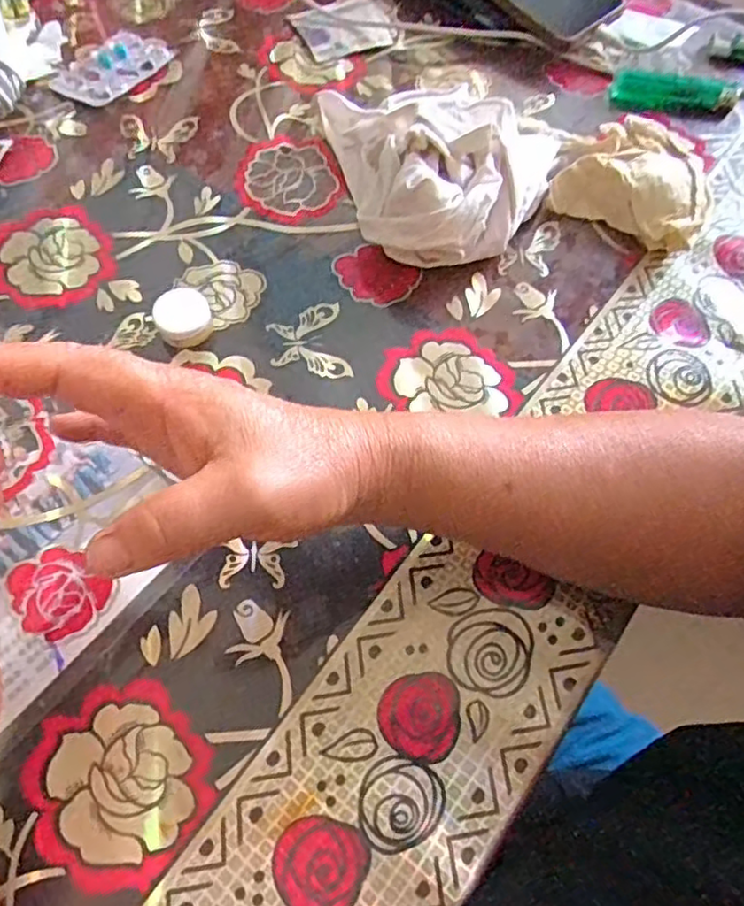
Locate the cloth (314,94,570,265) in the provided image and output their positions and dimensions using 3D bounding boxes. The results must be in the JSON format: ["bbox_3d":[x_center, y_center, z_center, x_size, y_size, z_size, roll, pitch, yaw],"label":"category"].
[{"bbox_3d":[0.040,-0.177,0.402,0.152,0.063,0.136,5,64,1],"label":"cloth"}]

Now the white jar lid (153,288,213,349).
[{"bbox_3d":[-0.106,-0.076,0.371,0.030,0.017,0.028,1,64,-1],"label":"white jar lid"}]

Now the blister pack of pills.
[{"bbox_3d":[-0.187,-0.279,0.477,0.053,0.004,0.080,32,67,13],"label":"blister pack of pills"}]

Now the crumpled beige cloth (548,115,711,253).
[{"bbox_3d":[0.175,-0.179,0.430,0.091,0.029,0.088,27,66,11],"label":"crumpled beige cloth"}]

